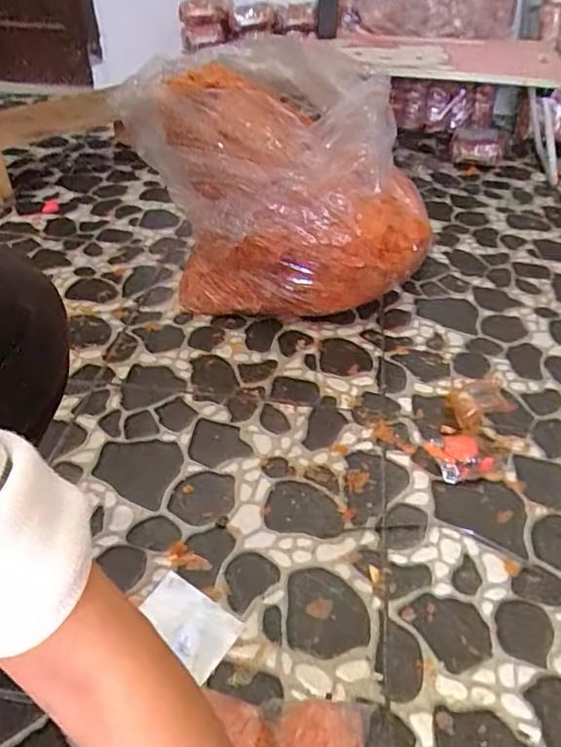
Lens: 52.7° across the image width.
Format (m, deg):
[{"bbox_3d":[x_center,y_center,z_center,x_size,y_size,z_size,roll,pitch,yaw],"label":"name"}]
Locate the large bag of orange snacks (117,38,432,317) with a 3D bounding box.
[{"bbox_3d":[0.008,-0.265,0.837,0.394,0.332,0.206,18,43,17],"label":"large bag of orange snacks"}]

